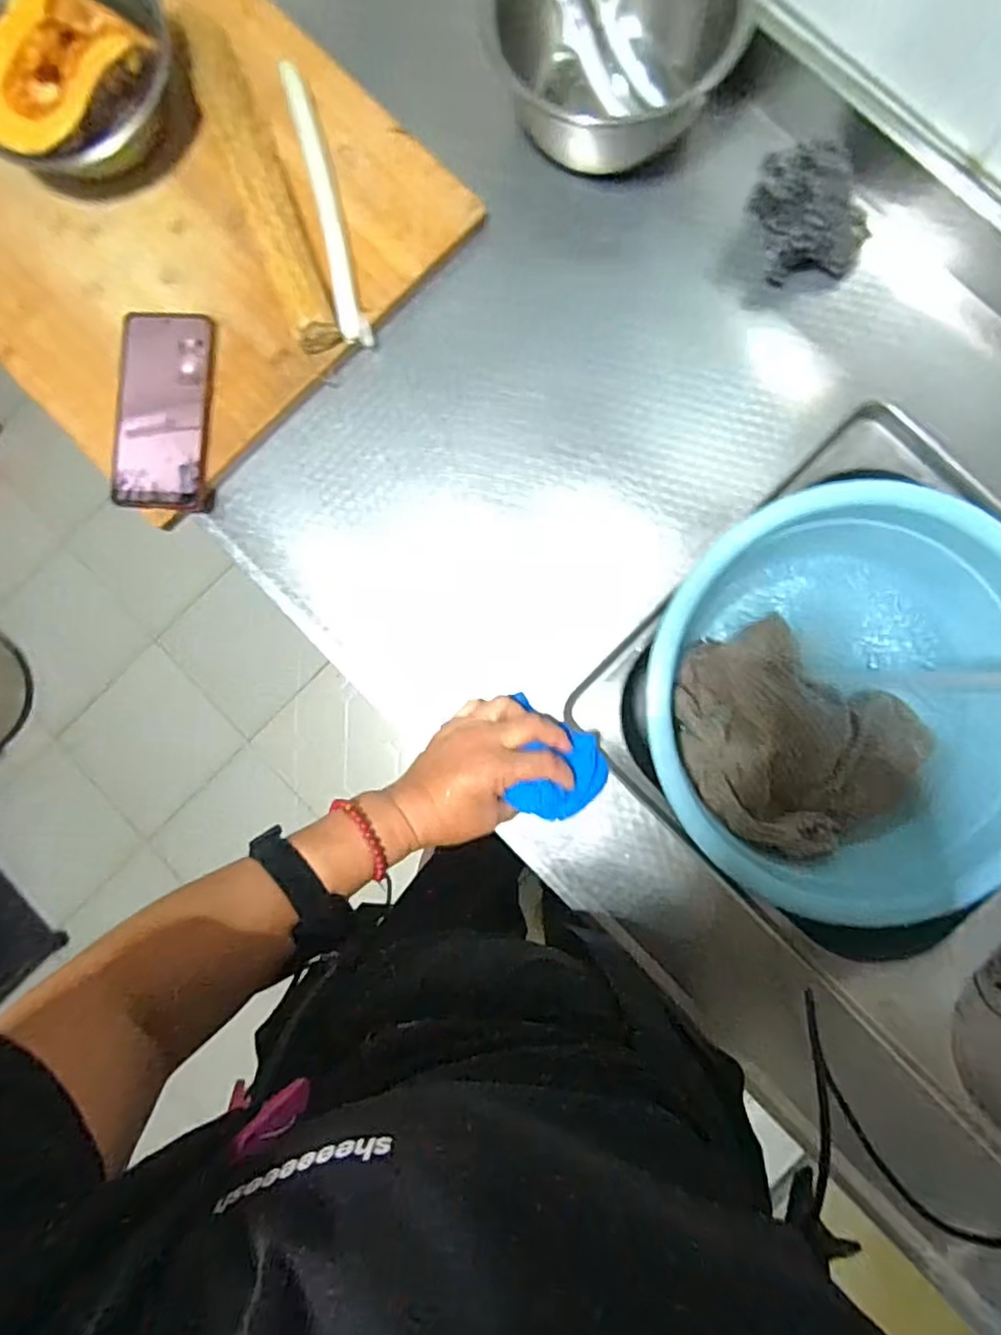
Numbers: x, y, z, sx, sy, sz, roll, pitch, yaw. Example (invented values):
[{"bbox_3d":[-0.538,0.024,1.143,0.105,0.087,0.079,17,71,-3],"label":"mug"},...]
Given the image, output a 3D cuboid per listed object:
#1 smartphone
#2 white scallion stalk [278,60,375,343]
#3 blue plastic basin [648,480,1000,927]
[{"bbox_3d":[-0.282,-0.216,0.537,0.076,0.015,0.164,3,87,3],"label":"smartphone"},{"bbox_3d":[-0.148,-0.387,0.542,0.021,0.022,0.236,-15,87,2],"label":"white scallion stalk"},{"bbox_3d":[0.297,0.029,0.569,0.332,0.111,0.343,0,87,3],"label":"blue plastic basin"}]

